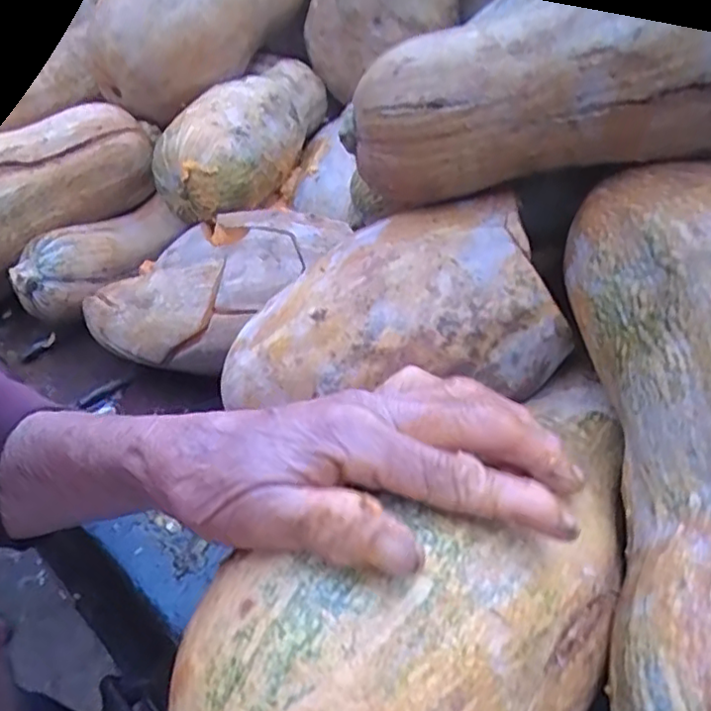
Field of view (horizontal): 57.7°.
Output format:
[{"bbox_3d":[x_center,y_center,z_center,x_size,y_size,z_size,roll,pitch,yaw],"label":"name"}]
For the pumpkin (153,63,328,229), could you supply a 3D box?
[{"bbox_3d":[-0.101,-0.214,0.627,0.094,0.094,0.246,7,38,12],"label":"pumpkin"}]

